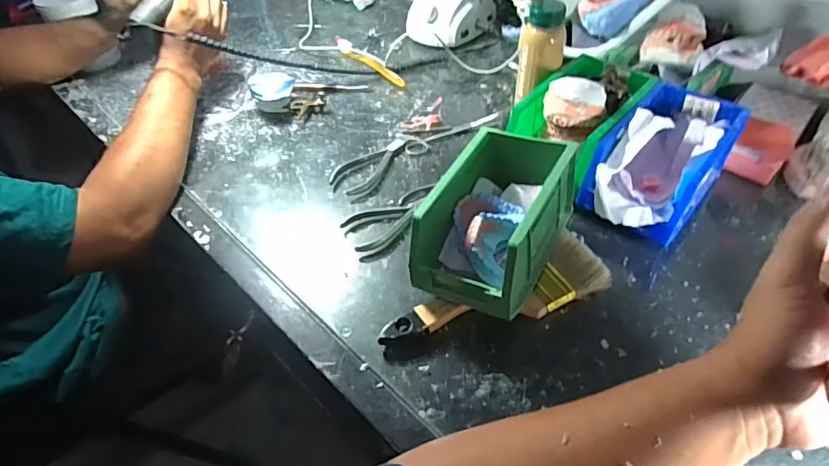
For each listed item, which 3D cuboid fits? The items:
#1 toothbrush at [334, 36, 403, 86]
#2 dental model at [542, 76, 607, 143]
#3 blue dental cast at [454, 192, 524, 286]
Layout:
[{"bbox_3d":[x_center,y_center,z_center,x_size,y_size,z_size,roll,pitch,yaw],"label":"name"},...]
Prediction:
[{"bbox_3d":[-0.072,-0.269,0.781,0.020,0.016,0.189,-32,54,-23],"label":"toothbrush"},{"bbox_3d":[0.176,-0.137,0.556,0.065,0.056,0.056,13,50,15],"label":"dental model"},{"bbox_3d":[0.064,-0.003,0.474,0.063,0.039,0.082,15,51,16],"label":"blue dental cast"}]

